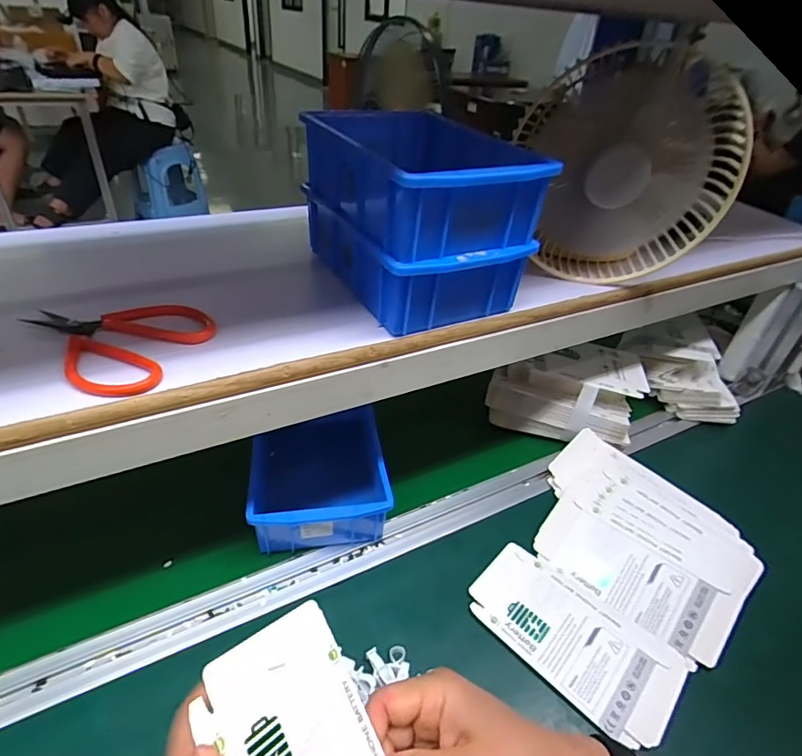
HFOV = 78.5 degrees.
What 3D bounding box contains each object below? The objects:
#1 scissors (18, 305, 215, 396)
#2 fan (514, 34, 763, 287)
[{"bbox_3d":[-0.202,-0.029,0.338,0.115,0.013,0.089,13,38,10],"label":"scissors"},{"bbox_3d":[0.209,-0.199,0.468,0.183,0.194,0.082,14,38,11],"label":"fan"}]

